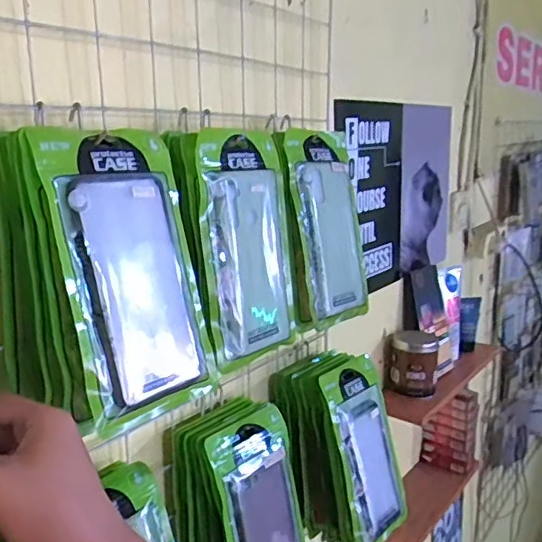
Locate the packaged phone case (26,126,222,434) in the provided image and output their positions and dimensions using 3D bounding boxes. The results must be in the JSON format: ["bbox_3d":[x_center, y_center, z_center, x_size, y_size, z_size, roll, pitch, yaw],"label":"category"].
[{"bbox_3d":[-0.099,0.000,0.411,0.011,0.207,0.108,-8,5,41],"label":"packaged phone case"}]

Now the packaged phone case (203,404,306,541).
[{"bbox_3d":[-0.004,0.253,0.586,0.015,0.202,0.109,-10,3,41],"label":"packaged phone case"}]

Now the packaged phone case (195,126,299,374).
[{"bbox_3d":[-0.017,-0.024,0.524,0.012,0.210,0.116,1,12,43],"label":"packaged phone case"}]

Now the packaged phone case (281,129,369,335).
[{"bbox_3d":[0.067,-0.049,0.624,0.113,0.211,0.016,-10,4,-43],"label":"packaged phone case"}]

